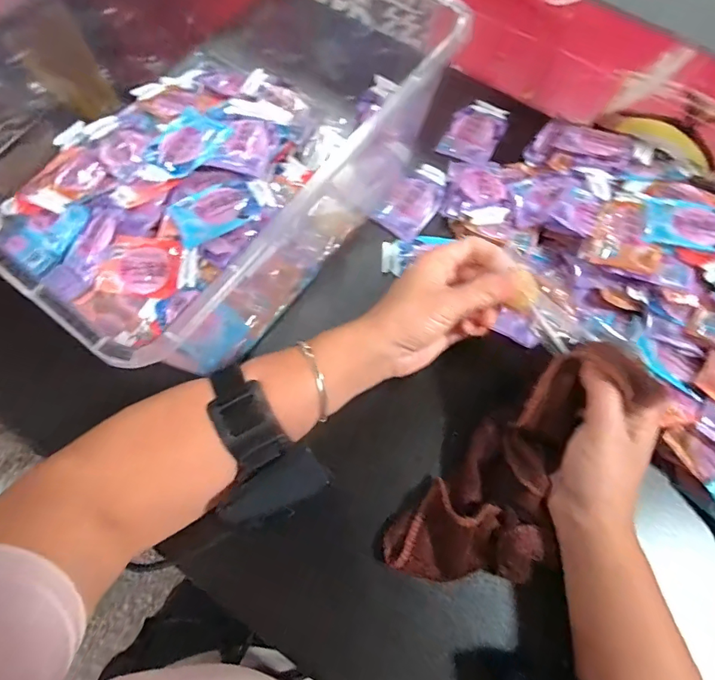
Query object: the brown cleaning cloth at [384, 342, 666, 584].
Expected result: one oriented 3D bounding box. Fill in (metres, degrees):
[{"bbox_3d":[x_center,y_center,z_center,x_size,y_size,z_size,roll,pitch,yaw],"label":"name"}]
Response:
[{"bbox_3d":[0.109,0.087,0.298,0.083,0.034,0.189,37,99,11],"label":"brown cleaning cloth"}]

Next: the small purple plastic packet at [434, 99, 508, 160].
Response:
[{"bbox_3d":[0.113,-0.201,0.436,0.050,0.010,0.077,26,73,8],"label":"small purple plastic packet"}]

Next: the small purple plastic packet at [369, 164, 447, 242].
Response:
[{"bbox_3d":[0.052,-0.125,0.407,0.041,0.010,0.081,32,74,10],"label":"small purple plastic packet"}]

